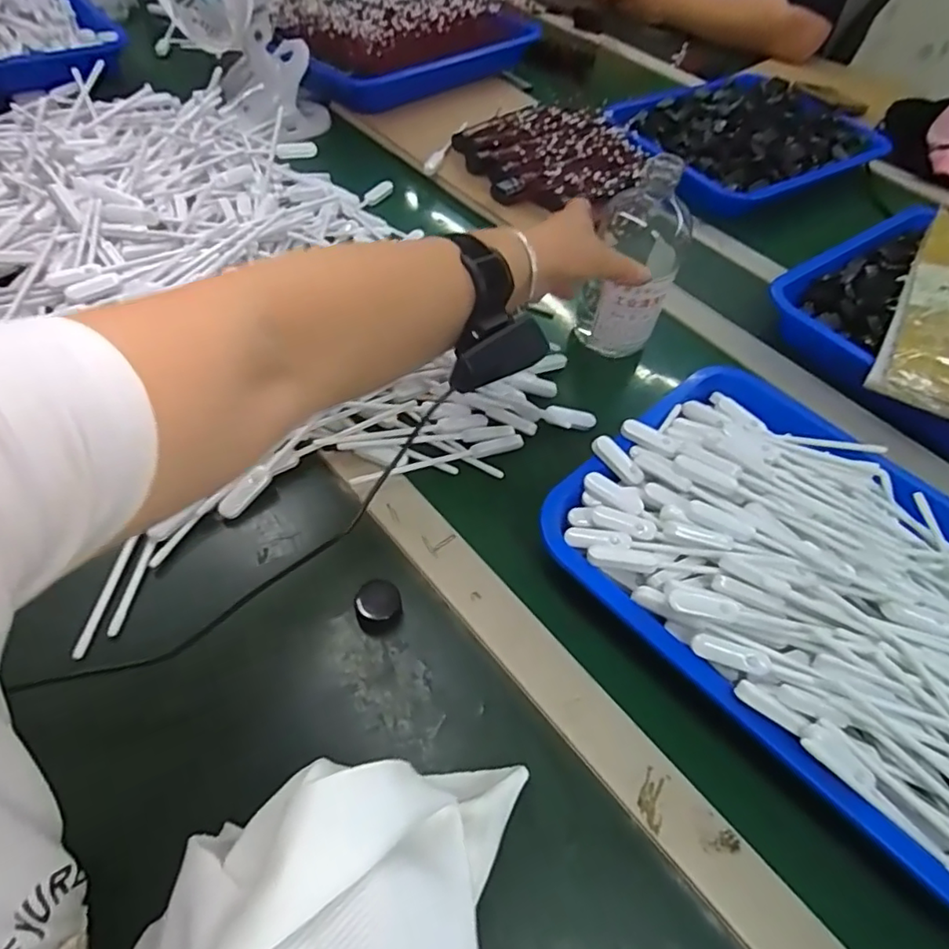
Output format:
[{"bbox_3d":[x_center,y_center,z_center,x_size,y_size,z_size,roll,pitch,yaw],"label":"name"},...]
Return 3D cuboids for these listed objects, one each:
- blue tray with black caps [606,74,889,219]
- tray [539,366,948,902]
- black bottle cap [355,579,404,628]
[{"bbox_3d":[0.378,-0.480,0.817,0.411,0.052,0.270,-27,60,-23],"label":"blue tray with black caps"},{"bbox_3d":[0.247,0.078,0.392,0.356,0.059,0.255,40,59,22],"label":"tray"},{"bbox_3d":[-0.063,0.084,0.383,0.030,0.012,0.028,3,53,-4],"label":"black bottle cap"}]

